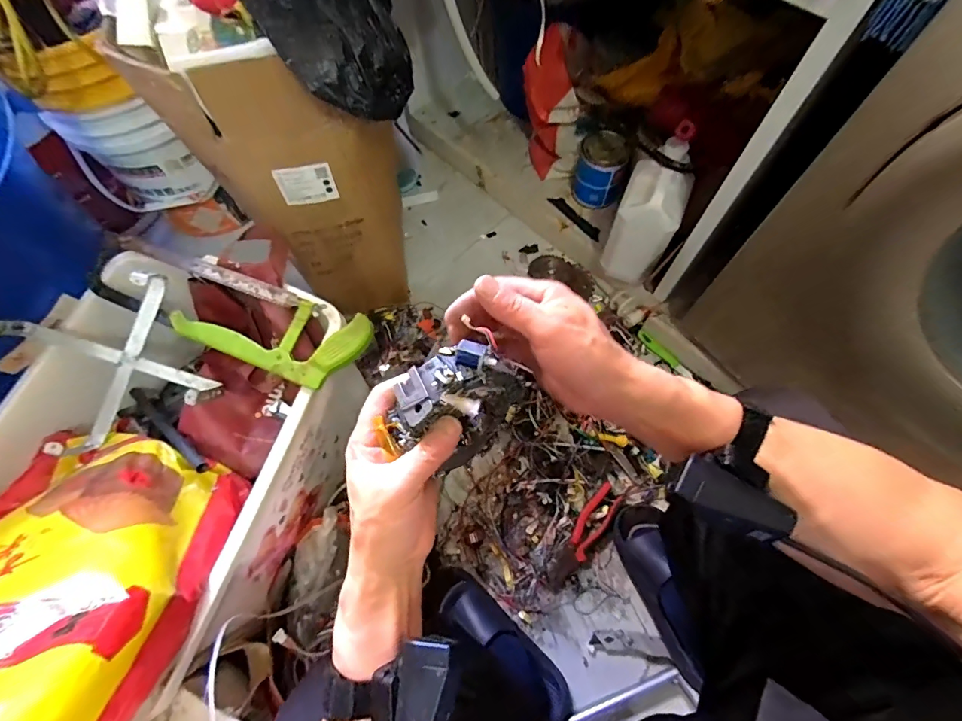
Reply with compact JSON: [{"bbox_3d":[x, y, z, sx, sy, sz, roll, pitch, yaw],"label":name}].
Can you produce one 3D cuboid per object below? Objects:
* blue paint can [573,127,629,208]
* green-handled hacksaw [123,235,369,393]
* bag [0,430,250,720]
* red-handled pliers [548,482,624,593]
[{"bbox_3d":[0.254,-0.401,0.915,0.104,0.144,0.095,23,71,11],"label":"blue paint can"},{"bbox_3d":[-0.346,-0.069,0.595,0.407,0.035,0.110,21,71,10],"label":"green-handled hacksaw"},{"bbox_3d":[-0.400,0.235,0.438,0.207,0.159,0.466,-32,32,-10],"label":"bag"},{"bbox_3d":[0.180,0.308,0.754,0.046,0.013,0.201,36,74,15],"label":"red-handled pliers"}]

